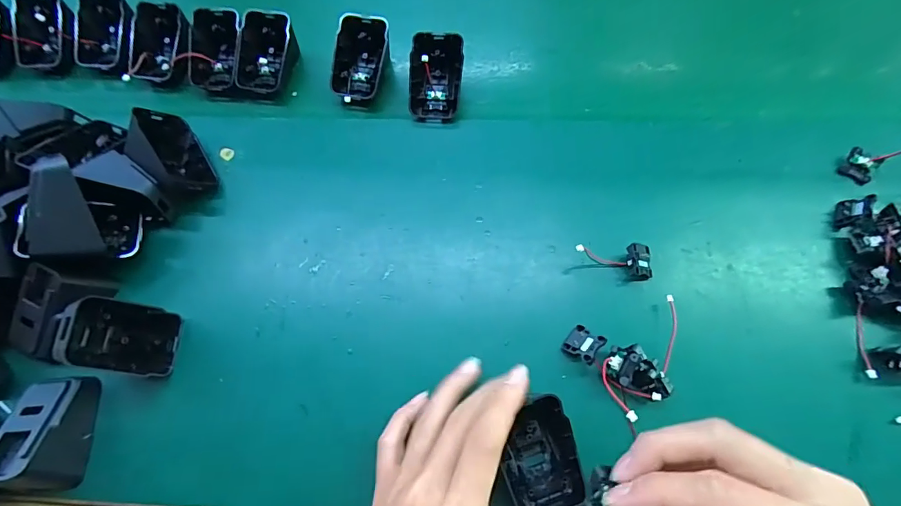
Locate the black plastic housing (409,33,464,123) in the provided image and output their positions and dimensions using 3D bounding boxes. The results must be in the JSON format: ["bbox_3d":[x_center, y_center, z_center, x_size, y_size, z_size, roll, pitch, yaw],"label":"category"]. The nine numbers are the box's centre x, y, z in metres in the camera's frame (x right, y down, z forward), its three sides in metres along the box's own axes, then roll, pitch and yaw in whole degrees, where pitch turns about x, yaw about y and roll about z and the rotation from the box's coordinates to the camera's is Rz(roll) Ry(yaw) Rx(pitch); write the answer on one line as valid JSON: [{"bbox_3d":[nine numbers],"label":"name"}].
[{"bbox_3d":[-0.012,-0.147,0.360,0.043,0.039,0.062,4,69,4],"label":"black plastic housing"}]

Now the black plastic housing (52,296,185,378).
[{"bbox_3d":[-0.219,0.054,0.274,0.033,0.071,0.043,-3,66,18],"label":"black plastic housing"}]

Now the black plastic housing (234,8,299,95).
[{"bbox_3d":[-0.163,-0.176,0.381,0.044,0.041,0.064,8,69,6],"label":"black plastic housing"}]

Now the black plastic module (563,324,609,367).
[{"bbox_3d":[0.089,0.061,0.284,0.023,0.011,0.022,32,73,32],"label":"black plastic module"}]

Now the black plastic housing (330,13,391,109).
[{"bbox_3d":[-0.081,-0.167,0.373,0.041,0.042,0.067,13,70,8],"label":"black plastic housing"}]

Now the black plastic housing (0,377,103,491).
[{"bbox_3d":[-0.254,0.112,0.264,0.032,0.041,0.065,-4,68,1],"label":"black plastic housing"}]

